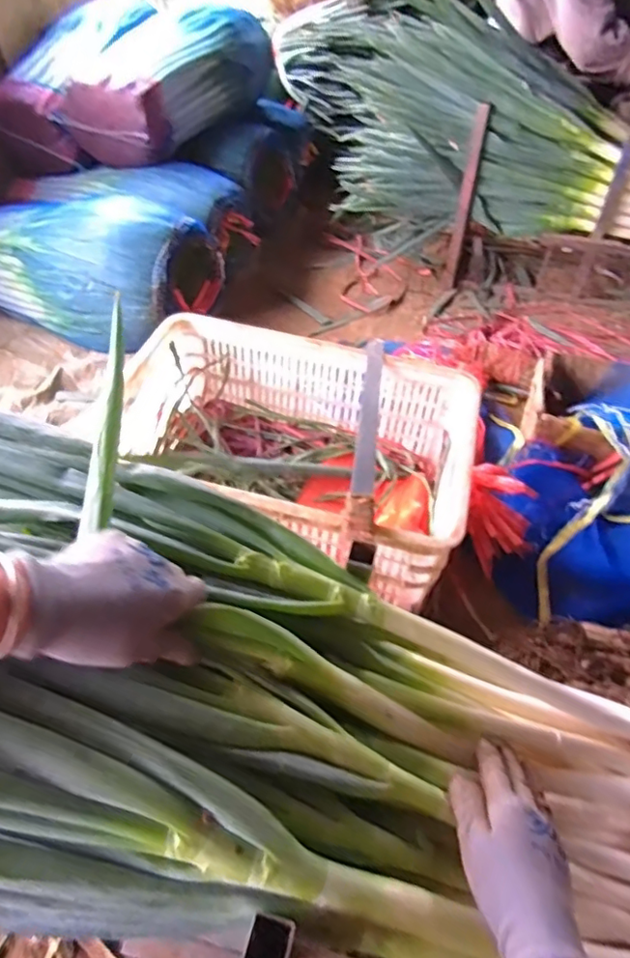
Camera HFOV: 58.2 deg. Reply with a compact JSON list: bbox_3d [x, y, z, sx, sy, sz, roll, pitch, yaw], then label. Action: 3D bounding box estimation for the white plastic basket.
[{"bbox_3d":[-0.039,-0.038,0.863,0.514,0.196,0.371,13,50,7],"label":"white plastic basket"}]

